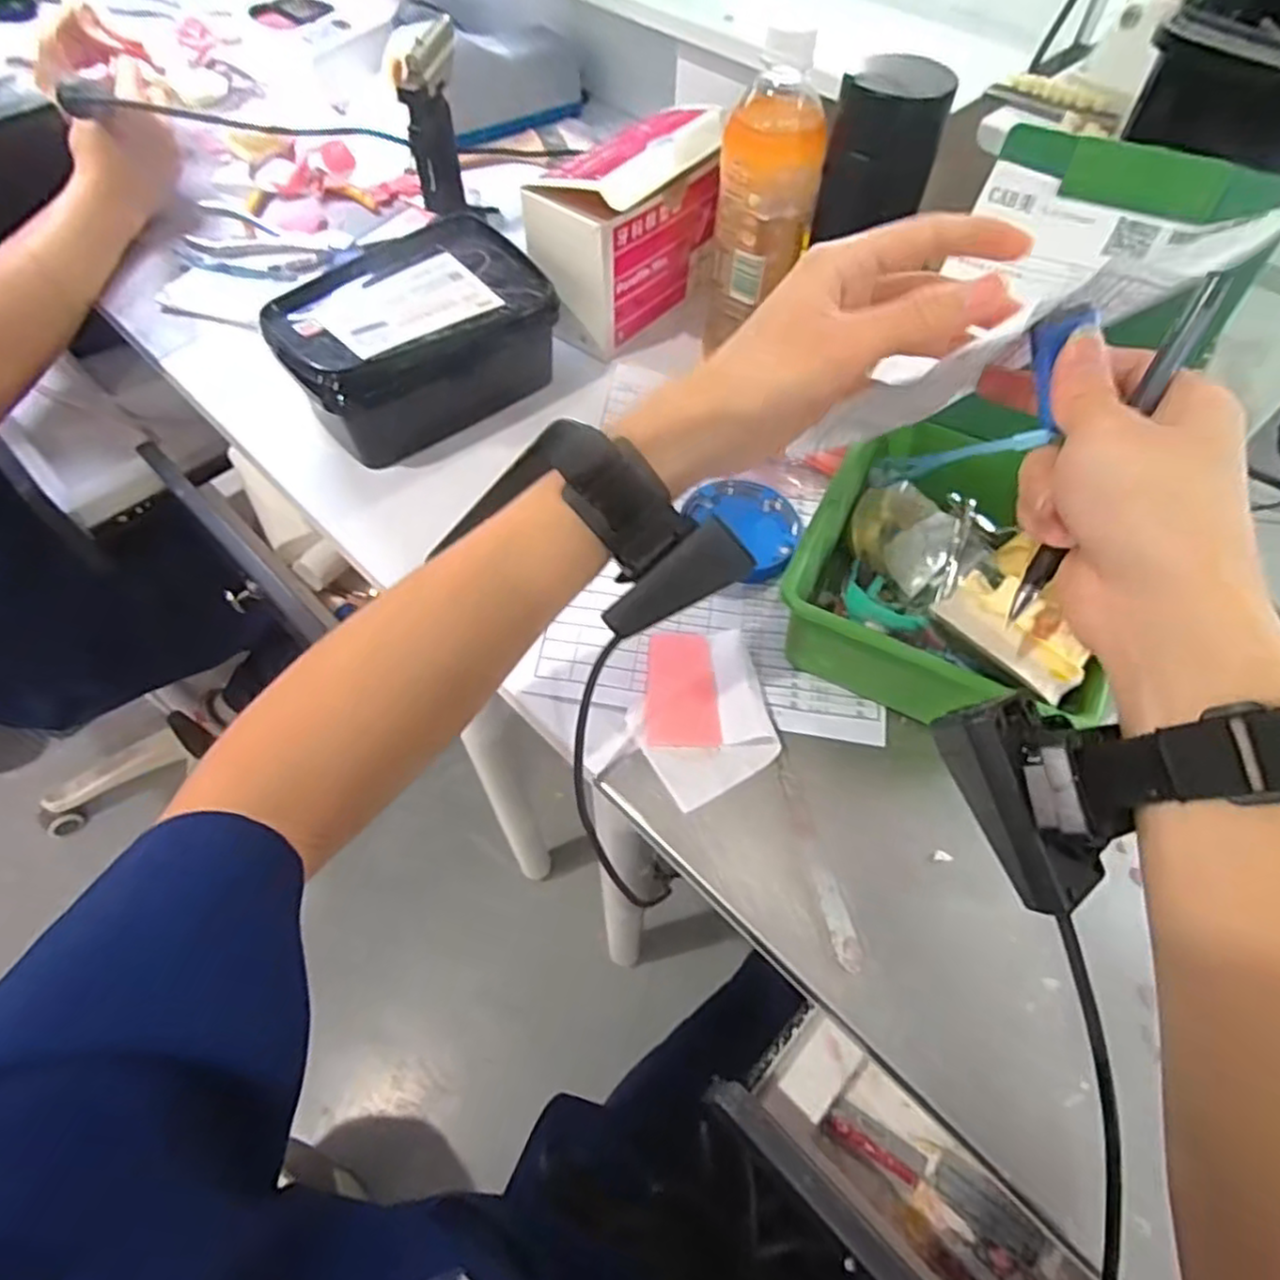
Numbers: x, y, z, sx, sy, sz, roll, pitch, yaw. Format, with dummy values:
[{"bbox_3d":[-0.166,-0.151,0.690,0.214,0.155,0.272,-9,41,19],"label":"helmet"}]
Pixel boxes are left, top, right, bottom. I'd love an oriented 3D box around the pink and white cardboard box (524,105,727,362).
[{"bbox_3d":[-0.010,-0.313,0.543,0.086,0.124,0.142,38,64,19],"label":"pink and white cardboard box"}]

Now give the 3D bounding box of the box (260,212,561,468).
[{"bbox_3d":[-0.165,-0.221,0.511,0.187,0.073,0.141,-33,64,-21],"label":"box"}]

